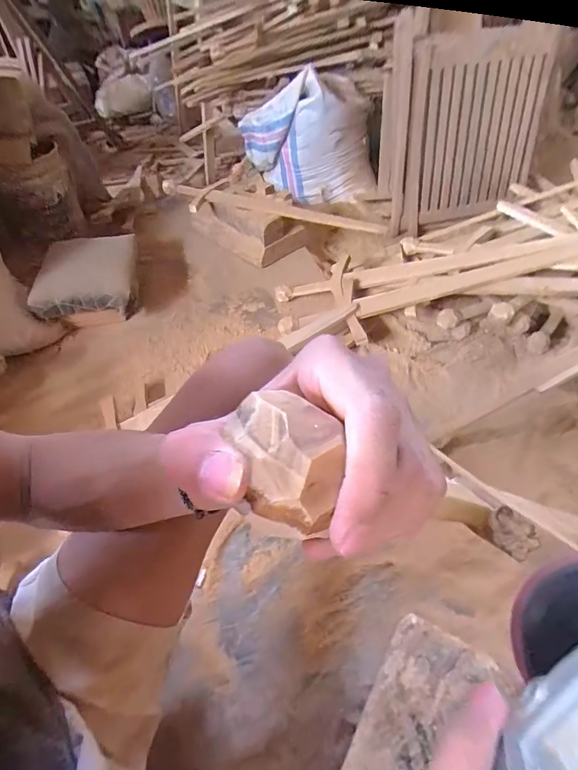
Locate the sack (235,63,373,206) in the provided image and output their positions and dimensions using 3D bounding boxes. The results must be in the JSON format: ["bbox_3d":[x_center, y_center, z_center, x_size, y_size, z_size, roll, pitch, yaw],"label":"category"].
[{"bbox_3d":[0.084,-1.048,1.694,0.489,0.511,0.327,-31,52,-19],"label":"sack"}]

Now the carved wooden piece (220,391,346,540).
[{"bbox_3d":[-0.001,0.026,0.133,0.037,0.028,0.036,5,50,11],"label":"carved wooden piece"}]

